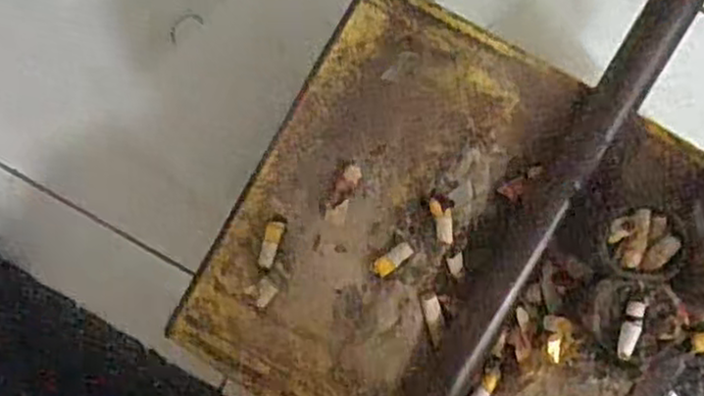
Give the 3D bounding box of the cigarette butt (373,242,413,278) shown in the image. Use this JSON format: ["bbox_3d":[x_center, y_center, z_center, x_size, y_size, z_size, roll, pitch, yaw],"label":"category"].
[{"bbox_3d":[0.022,0.032,0.392,0.022,0.004,0.009,-37,87,3],"label":"cigarette butt"}]

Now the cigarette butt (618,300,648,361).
[{"bbox_3d":[0.133,0.063,0.356,0.010,0.004,0.029,20,75,5],"label":"cigarette butt"}]

